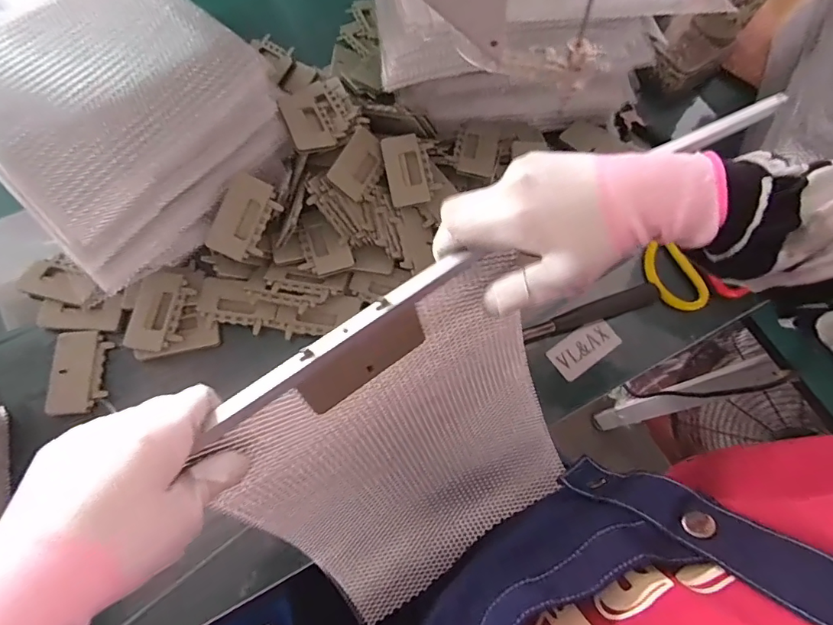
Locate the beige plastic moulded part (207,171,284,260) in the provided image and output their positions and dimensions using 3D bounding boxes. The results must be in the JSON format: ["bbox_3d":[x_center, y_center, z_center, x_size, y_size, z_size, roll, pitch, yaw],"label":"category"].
[{"bbox_3d":[-0.180,-0.098,0.491,0.055,0.007,0.085,25,99,-12],"label":"beige plastic moulded part"}]

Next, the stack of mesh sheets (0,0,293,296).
[{"bbox_3d":[-0.339,-0.235,0.508,0.262,0.097,0.368,-42,77,-15],"label":"stack of mesh sheets"}]

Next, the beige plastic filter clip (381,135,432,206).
[{"bbox_3d":[-0.009,-0.159,0.517,0.047,0.010,0.084,-10,71,-6],"label":"beige plastic filter clip"}]

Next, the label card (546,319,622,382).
[{"bbox_3d":[0.183,0.038,0.510,0.079,0.004,0.041,-34,84,-12],"label":"label card"}]

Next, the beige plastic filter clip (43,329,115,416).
[{"bbox_3d":[-0.350,0.062,0.485,0.055,0.009,0.085,-5,71,-4],"label":"beige plastic filter clip"}]

